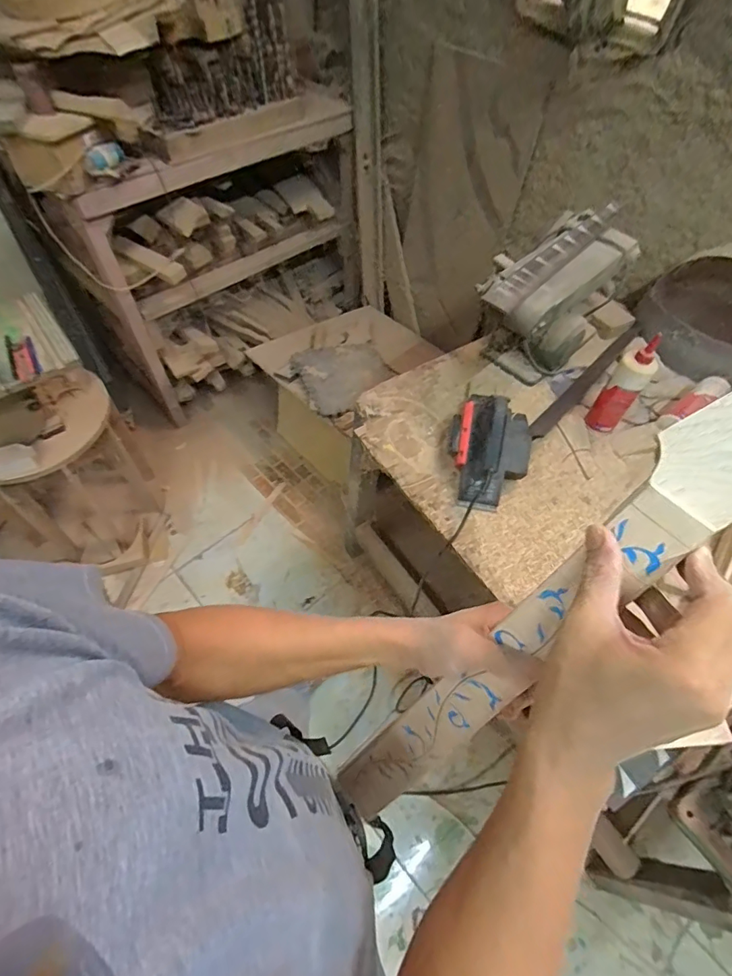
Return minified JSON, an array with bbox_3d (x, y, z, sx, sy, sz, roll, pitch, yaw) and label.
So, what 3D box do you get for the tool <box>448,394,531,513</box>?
[{"bbox_3d":[0.231,-0.090,0.868,0.138,0.142,0.222,13,57,6],"label":"tool"}]

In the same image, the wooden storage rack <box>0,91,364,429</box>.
[{"bbox_3d":[-0.463,-0.778,1.619,1.026,0.836,0.349,-30,62,-20],"label":"wooden storage rack"}]

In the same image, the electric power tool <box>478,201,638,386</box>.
[{"bbox_3d":[0.375,-0.386,1.019,0.206,0.273,0.440,35,62,19],"label":"electric power tool"}]

